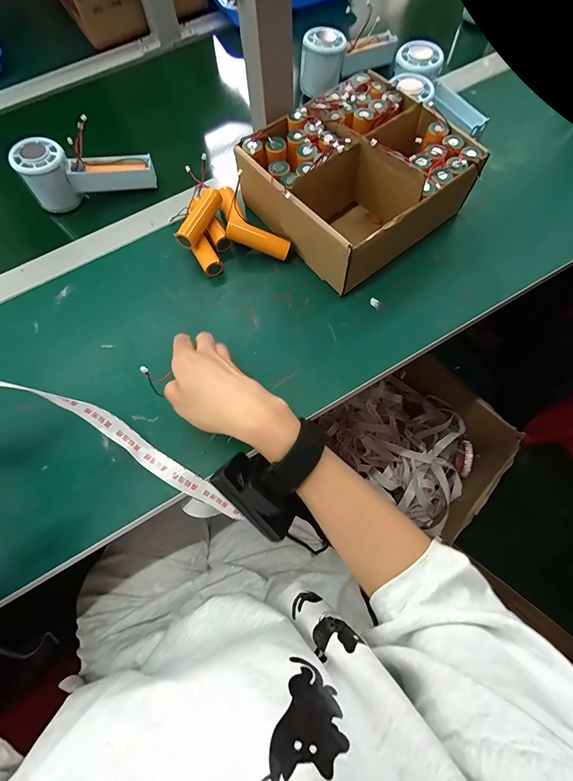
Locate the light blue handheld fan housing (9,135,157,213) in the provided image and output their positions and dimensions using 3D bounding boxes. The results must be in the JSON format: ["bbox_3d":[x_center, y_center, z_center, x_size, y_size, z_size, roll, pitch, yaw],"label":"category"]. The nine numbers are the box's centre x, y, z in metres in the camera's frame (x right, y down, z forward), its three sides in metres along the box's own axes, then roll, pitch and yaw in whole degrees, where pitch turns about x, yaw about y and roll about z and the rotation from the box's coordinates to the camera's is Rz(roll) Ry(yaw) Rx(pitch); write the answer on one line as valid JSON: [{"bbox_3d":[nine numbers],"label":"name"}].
[{"bbox_3d":[-0.239,-0.268,0.415,0.143,0.061,0.045,-7,70,-2],"label":"light blue handheld fan housing"}]

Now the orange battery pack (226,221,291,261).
[{"bbox_3d":[-0.031,-0.166,0.375,0.069,0.018,0.015,17,70,-12],"label":"orange battery pack"}]

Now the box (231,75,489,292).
[{"bbox_3d":[0.073,-0.238,0.381,0.199,0.081,0.186,-37,73,-12],"label":"box"}]

